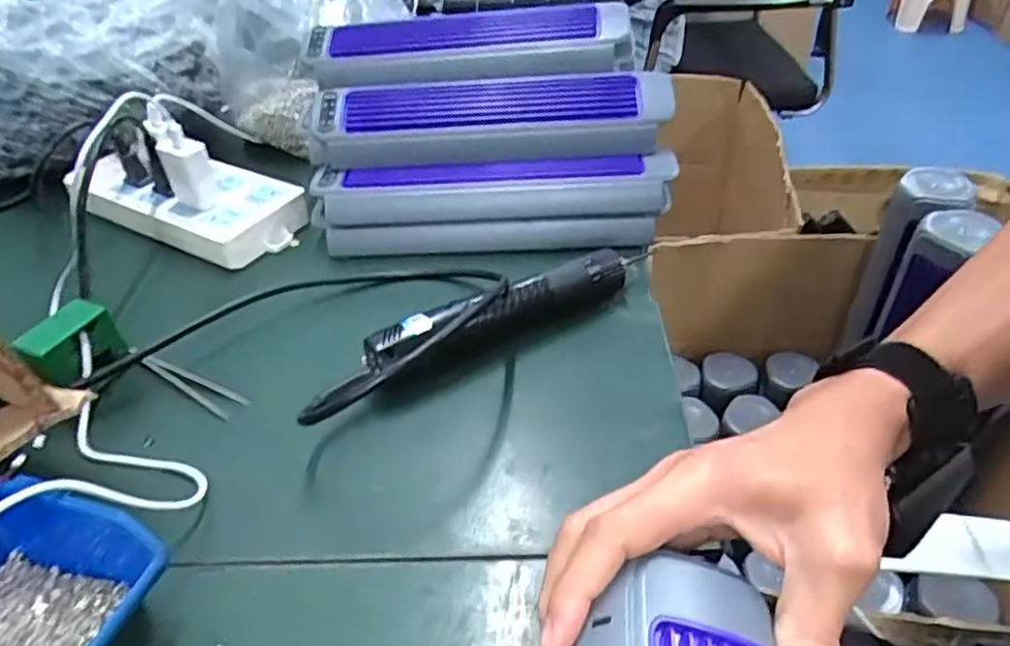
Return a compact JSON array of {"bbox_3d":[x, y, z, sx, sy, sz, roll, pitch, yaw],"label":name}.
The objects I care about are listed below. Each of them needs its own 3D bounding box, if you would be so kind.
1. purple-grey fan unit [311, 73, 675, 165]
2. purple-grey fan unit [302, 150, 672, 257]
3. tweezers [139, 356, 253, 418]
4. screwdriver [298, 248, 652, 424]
[{"bbox_3d":[-0.014,-0.172,0.588,0.301,0.041,0.082,1,74,2],"label":"purple-grey fan unit"},{"bbox_3d":[-0.011,-0.100,0.576,0.295,0.060,0.059,-4,41,1],"label":"purple-grey fan unit"},{"bbox_3d":[-0.215,0.042,0.463,0.093,0.004,0.018,17,45,22],"label":"tweezers"},{"bbox_3d":[-0.008,0.002,0.470,0.280,0.041,0.043,-25,45,-22],"label":"screwdriver"}]

